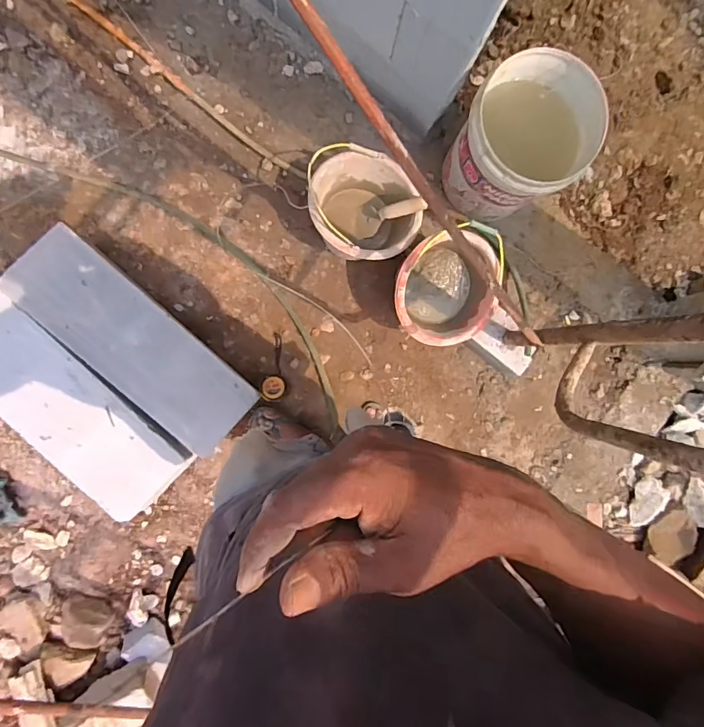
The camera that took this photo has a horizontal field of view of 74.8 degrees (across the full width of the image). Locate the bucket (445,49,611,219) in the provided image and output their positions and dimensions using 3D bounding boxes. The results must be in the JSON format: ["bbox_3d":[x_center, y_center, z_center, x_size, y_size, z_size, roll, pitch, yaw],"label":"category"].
[{"bbox_3d":[0.431,-0.572,1.258,0.305,0.366,0.327,0,92,-4],"label":"bucket"}]

